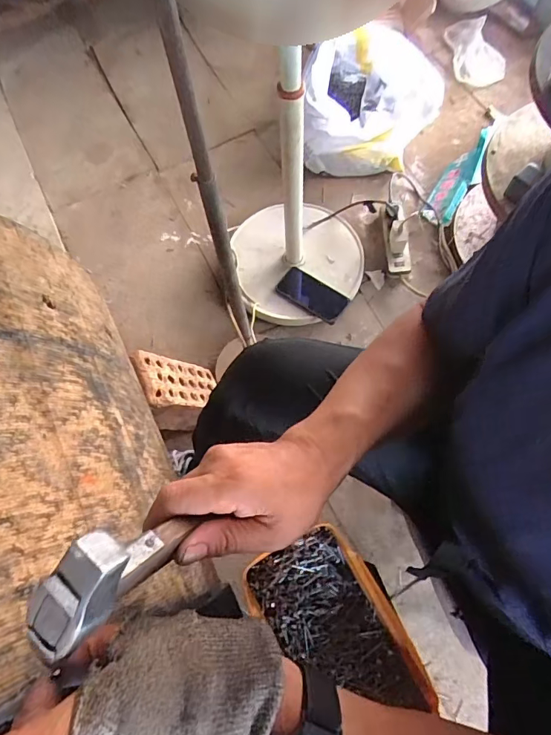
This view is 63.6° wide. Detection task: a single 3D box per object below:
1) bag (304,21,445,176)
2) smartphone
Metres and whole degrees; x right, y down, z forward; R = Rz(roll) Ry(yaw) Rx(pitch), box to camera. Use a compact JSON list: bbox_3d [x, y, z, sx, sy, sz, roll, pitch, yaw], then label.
[{"bbox_3d":[0.271,-0.744,1.213,0.349,0.182,0.508,16,68,10],"label":"bag"},{"bbox_3d":[0.085,-0.167,1.017,0.156,0.012,0.079,33,75,8],"label":"smartphone"}]

